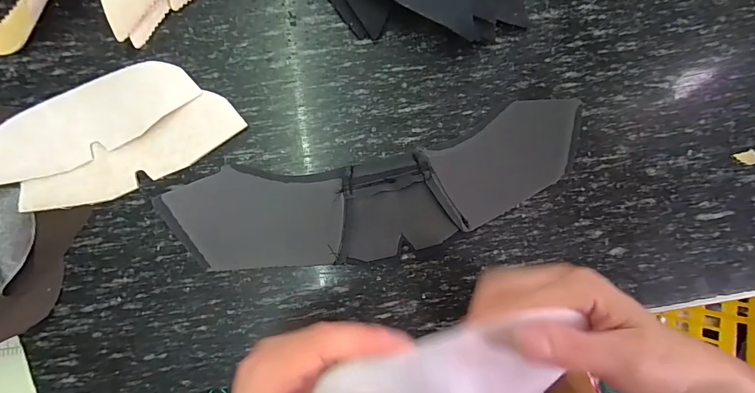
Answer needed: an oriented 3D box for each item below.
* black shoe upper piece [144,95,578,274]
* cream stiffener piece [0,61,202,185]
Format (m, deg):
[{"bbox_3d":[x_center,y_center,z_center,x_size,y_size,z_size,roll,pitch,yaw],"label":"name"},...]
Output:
[{"bbox_3d":[0.010,-0.002,0.285,0.317,0.011,0.089,-13,84,-4],"label":"black shoe upper piece"},{"bbox_3d":[-0.222,-0.059,0.281,0.162,0.004,0.060,-30,79,-8],"label":"cream stiffener piece"}]

